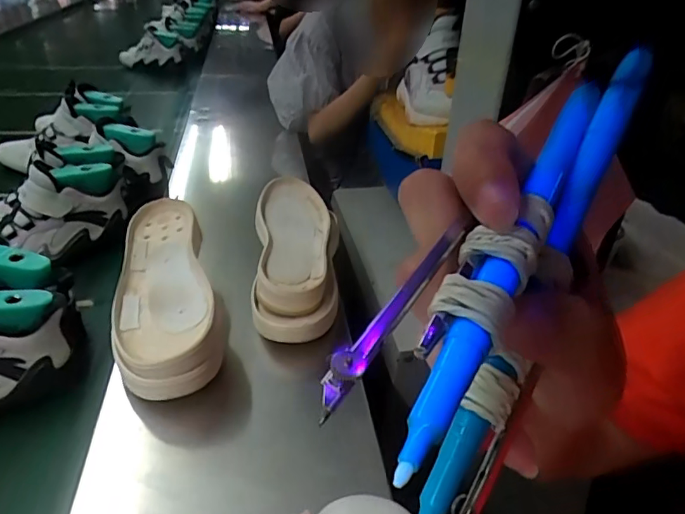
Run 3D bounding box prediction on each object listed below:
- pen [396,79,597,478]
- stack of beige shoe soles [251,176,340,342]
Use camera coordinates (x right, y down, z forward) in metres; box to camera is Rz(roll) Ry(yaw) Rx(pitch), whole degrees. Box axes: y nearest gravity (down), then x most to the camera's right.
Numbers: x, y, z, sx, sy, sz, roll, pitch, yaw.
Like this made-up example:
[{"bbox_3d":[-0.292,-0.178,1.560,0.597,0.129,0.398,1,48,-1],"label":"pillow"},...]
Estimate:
[{"bbox_3d":[0.049,-0.010,0.136,0.011,0.010,0.157,17,47,26],"label":"pen"},{"bbox_3d":[-0.051,-0.010,0.584,0.099,0.065,0.246,0,32,-4],"label":"stack of beige shoe soles"}]

